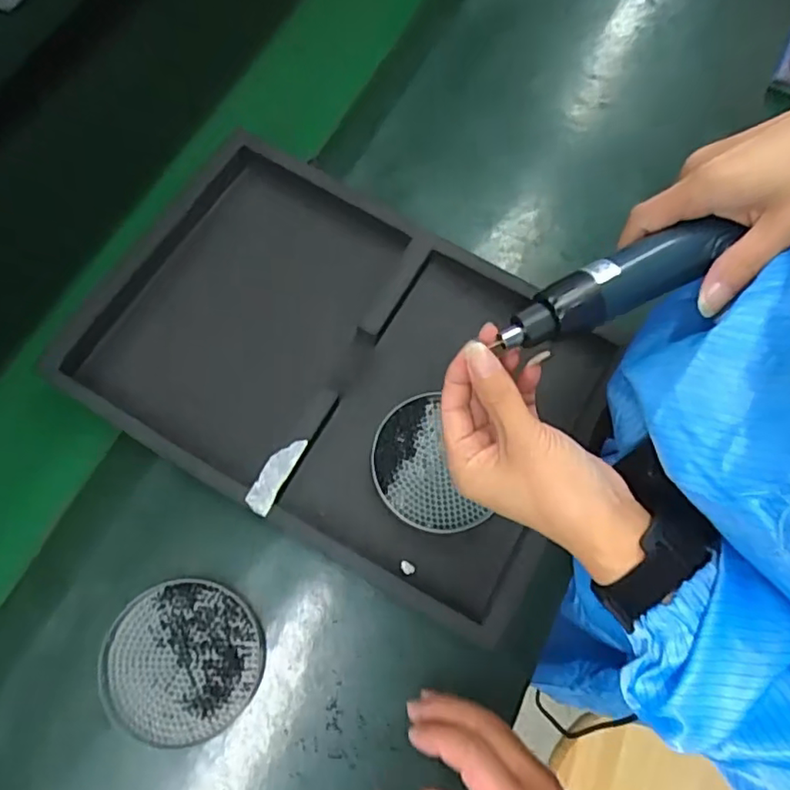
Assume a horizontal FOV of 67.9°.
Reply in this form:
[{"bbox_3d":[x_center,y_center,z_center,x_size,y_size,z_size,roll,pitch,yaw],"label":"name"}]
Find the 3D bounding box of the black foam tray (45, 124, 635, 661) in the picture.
[{"bbox_3d":[-0.039,-0.029,0.508,0.432,0.040,0.290,30,73,10],"label":"black foam tray"}]

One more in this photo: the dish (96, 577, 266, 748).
[{"bbox_3d":[-0.159,0.198,0.440,0.111,0.015,0.112,0,71,0],"label":"dish"}]

